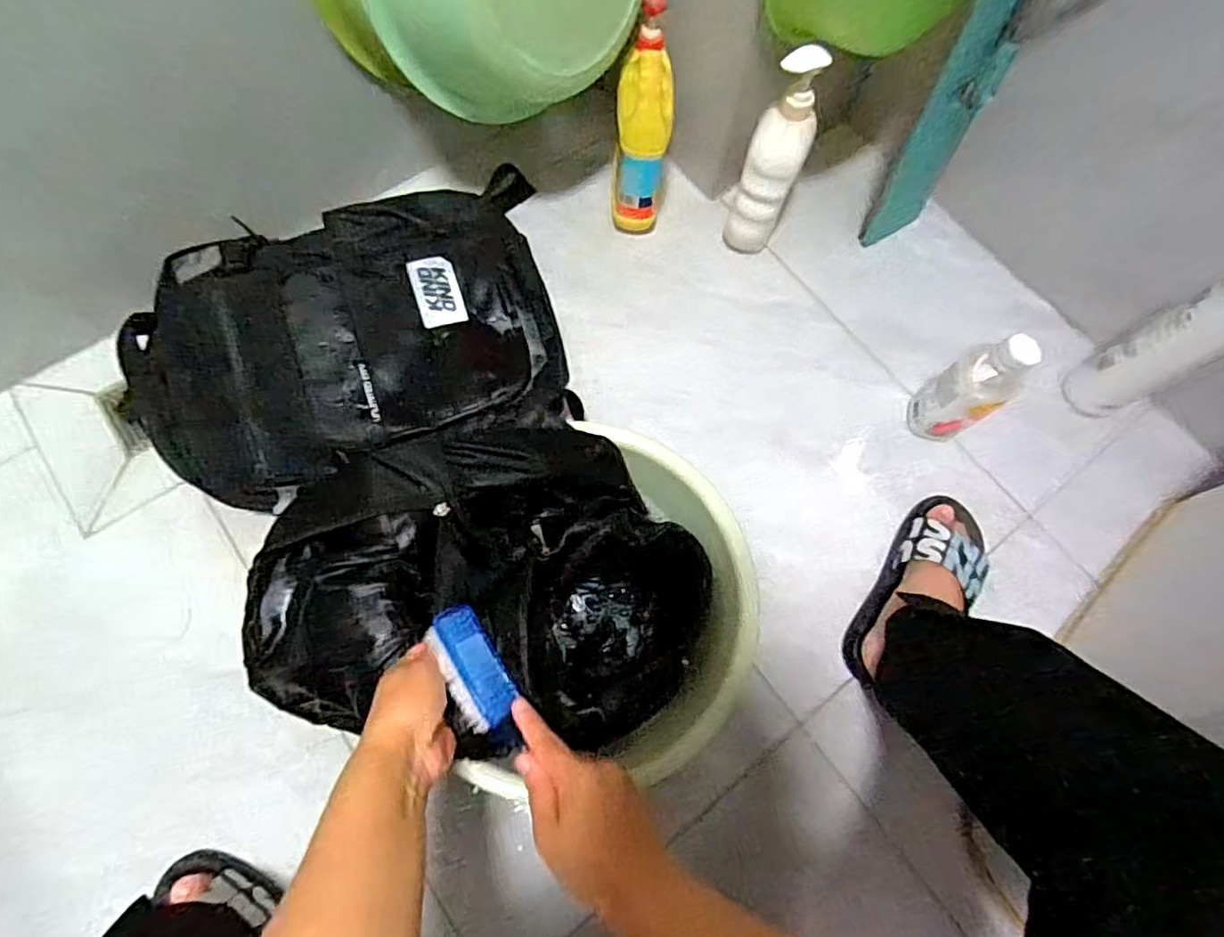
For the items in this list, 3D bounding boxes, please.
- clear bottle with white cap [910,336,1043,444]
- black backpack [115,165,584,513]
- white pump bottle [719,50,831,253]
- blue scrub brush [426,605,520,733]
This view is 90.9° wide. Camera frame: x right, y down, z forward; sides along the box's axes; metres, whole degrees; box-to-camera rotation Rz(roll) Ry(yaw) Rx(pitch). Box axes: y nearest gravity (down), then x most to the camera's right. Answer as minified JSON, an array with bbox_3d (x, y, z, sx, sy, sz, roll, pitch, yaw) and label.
[{"bbox_3d":[0.429,-0.098,0.714,0.075,0.190,0.075,-31,75,-12],"label":"clear bottle with white cap"},{"bbox_3d":[-0.320,-0.170,0.759,0.528,0.105,0.411,-18,73,-8],"label":"black backpack"},{"bbox_3d":[0.203,-0.384,0.764,0.072,0.266,0.074,1,71,-2],"label":"white pump bottle"},{"bbox_3d":[-0.113,0.158,0.481,0.031,0.046,0.094,-39,73,30],"label":"blue scrub brush"}]

